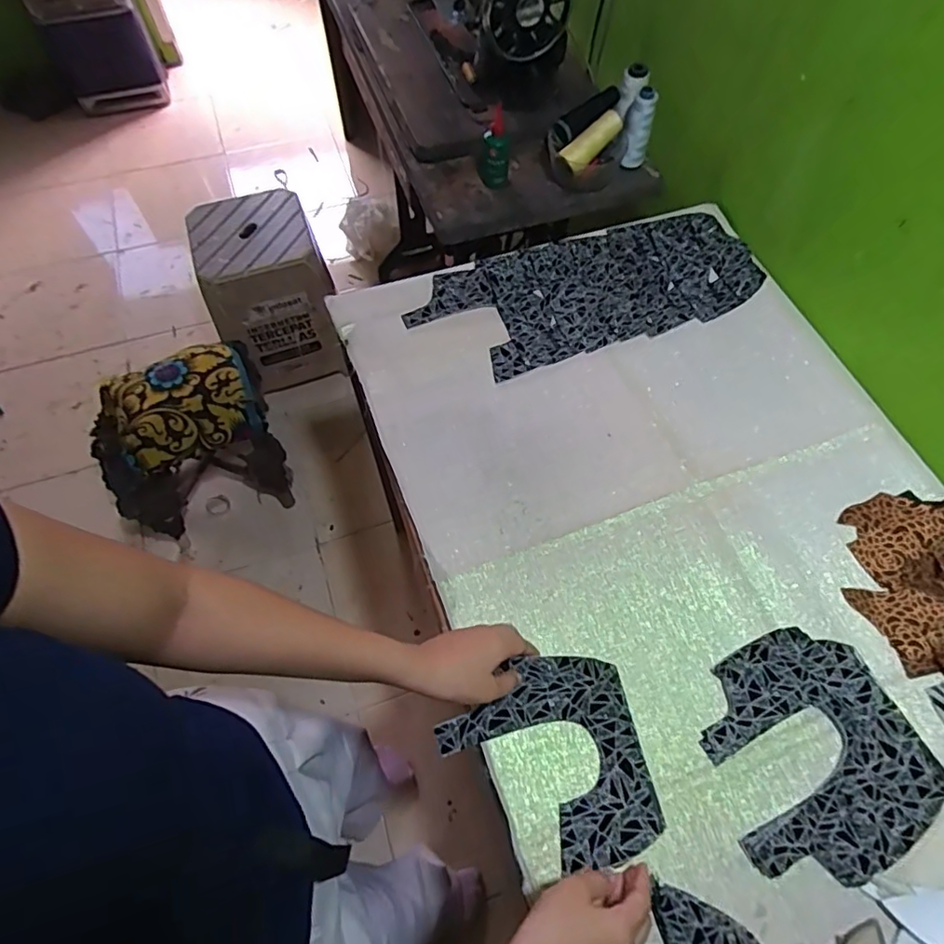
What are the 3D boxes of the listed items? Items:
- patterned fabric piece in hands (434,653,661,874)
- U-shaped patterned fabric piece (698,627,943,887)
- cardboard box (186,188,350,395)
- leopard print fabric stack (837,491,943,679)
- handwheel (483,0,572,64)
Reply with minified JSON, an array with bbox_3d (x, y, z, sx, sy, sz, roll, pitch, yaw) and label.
[{"bbox_3d":[0.068,0.264,0.527,0.180,0.017,0.171,-9,65,-8],"label":"patterned fabric piece in hands"},{"bbox_3d":[0.310,0.255,0.530,0.191,0.018,0.191,-23,66,-12],"label":"U-shaped patterned fabric piece"},{"bbox_3d":[-0.511,-0.465,1.499,0.295,0.359,0.314,-19,65,-10],"label":"cardboard box"},{"bbox_3d":[0.491,0.103,0.598,0.182,0.045,0.179,-10,64,-6],"label":"leopard print fabric stack"},{"bbox_3d":[0.082,-0.690,0.858,0.139,0.122,0.031,-23,66,-12],"label":"handwheel"}]

